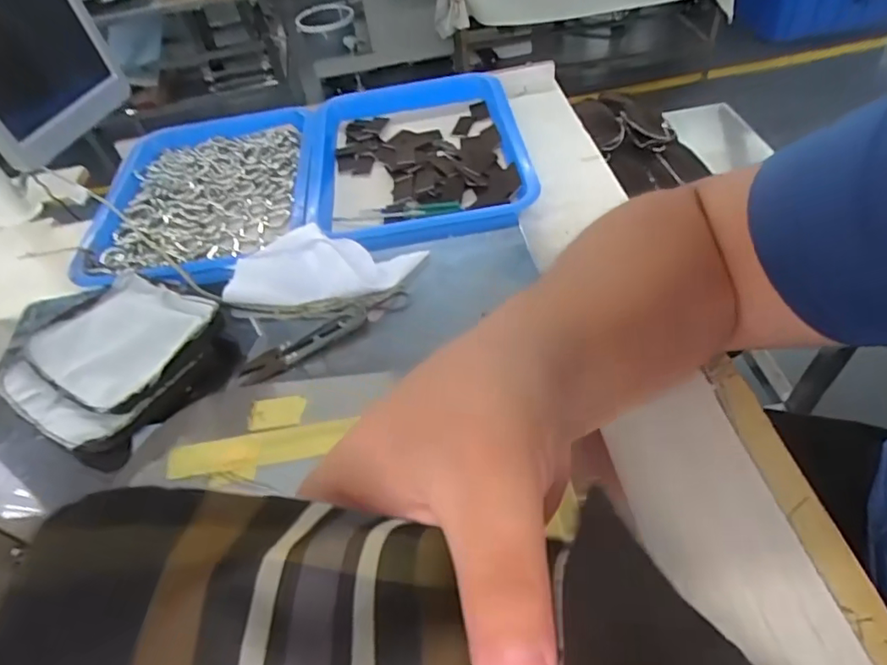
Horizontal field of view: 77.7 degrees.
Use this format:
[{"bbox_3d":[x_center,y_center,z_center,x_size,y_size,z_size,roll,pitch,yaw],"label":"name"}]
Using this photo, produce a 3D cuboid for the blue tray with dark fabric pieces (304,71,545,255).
[{"bbox_3d":[-0.030,-0.193,0.594,0.231,0.034,0.295,-7,47,-2],"label":"blue tray with dark fabric pieces"}]

